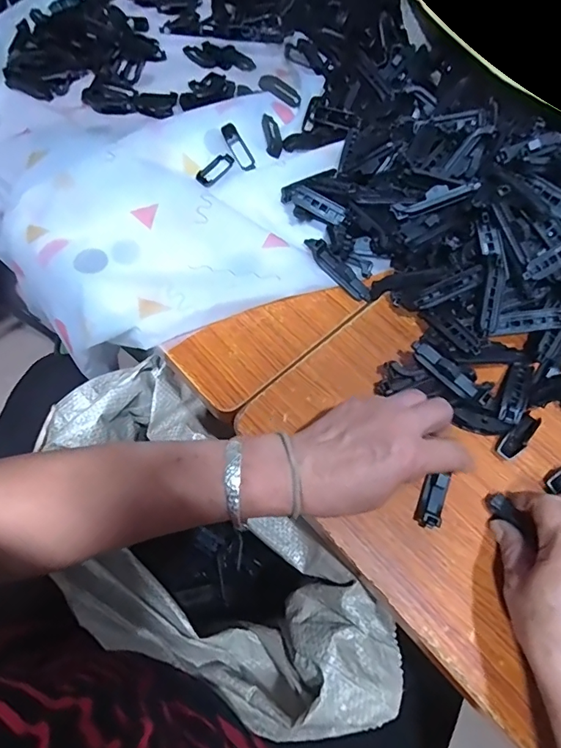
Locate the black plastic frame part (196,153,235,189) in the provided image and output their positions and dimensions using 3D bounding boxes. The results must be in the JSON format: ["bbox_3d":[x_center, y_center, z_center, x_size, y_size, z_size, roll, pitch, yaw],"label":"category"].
[{"bbox_3d":[-0.070,-0.224,0.493,0.020,0.004,0.056,40,65,-9],"label":"black plastic frame part"}]

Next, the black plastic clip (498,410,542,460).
[{"bbox_3d":[0.204,0.052,0.383,0.016,0.011,0.047,41,72,16],"label":"black plastic clip"}]

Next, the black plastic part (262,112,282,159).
[{"bbox_3d":[-0.009,-0.276,0.519,0.019,0.007,0.062,-7,67,-3],"label":"black plastic part"}]

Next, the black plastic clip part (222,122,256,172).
[{"bbox_3d":[-0.046,-0.251,0.501,0.018,0.008,0.060,-28,85,-12],"label":"black plastic clip part"}]

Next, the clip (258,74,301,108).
[{"bbox_3d":[-0.001,-0.338,0.538,0.054,0.014,0.019,31,69,-2],"label":"clip"}]

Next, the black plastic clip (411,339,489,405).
[{"bbox_3d":[0.144,-0.001,0.384,0.075,0.015,0.019,41,72,16],"label":"black plastic clip"}]

